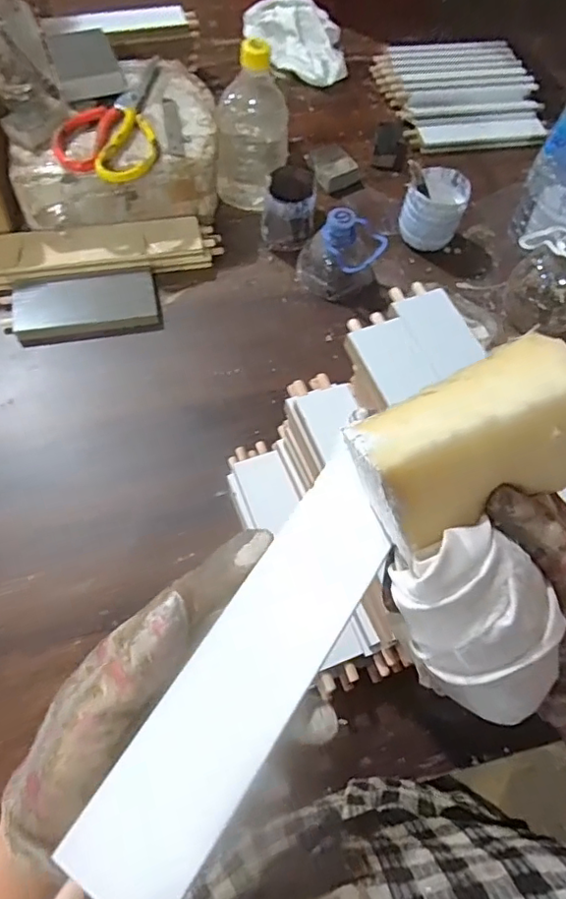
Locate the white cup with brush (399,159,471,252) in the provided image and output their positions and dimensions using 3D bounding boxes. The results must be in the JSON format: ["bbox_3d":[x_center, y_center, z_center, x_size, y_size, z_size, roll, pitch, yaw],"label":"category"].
[{"bbox_3d":[0.186,-0.301,0.701,0.073,0.079,0.080,2,64,-4],"label":"white cup with brush"}]

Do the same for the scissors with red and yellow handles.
[{"bbox_3d":[-0.192,-0.381,0.637,0.106,0.021,0.198,2,64,-4],"label":"scissors with red and yellow handles"}]

